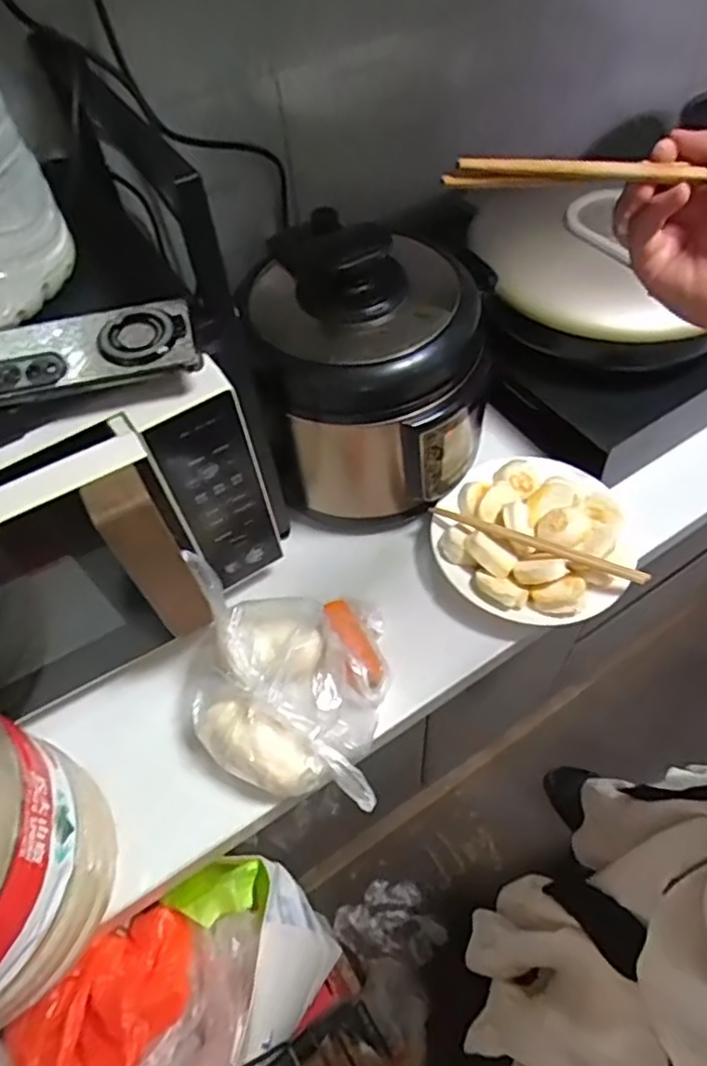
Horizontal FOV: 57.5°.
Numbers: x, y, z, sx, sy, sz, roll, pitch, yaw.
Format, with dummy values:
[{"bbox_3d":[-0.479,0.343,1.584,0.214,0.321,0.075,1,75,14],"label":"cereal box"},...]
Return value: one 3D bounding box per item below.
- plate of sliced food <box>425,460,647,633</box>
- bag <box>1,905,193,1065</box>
[{"bbox_3d":[0.204,-0.003,0.733,0.211,0.050,0.212,-2,56,3],"label":"plate of sliced food"},{"bbox_3d":[-0.217,0.423,0.580,0.152,0.089,0.100,-41,63,-21],"label":"bag"}]

